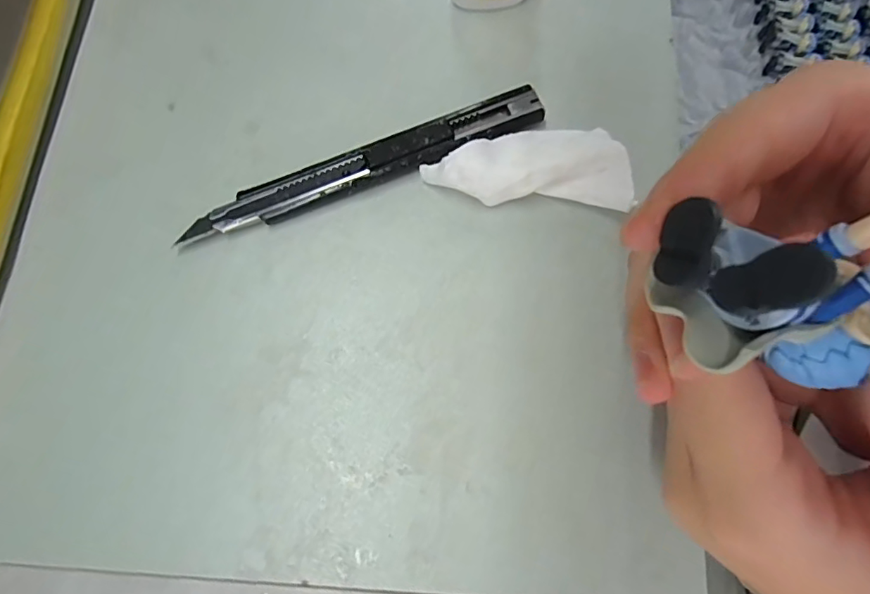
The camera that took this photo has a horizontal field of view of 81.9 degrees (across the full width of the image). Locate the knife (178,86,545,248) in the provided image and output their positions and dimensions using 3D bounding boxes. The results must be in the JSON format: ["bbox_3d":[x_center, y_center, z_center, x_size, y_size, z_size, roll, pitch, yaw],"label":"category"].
[{"bbox_3d":[-0.026,-0.051,0.195,0.142,0.012,0.016,-21,78,-6],"label":"knife"}]

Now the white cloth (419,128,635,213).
[{"bbox_3d":[0.035,-0.050,0.191,0.075,0.018,0.029,5,76,0],"label":"white cloth"}]

